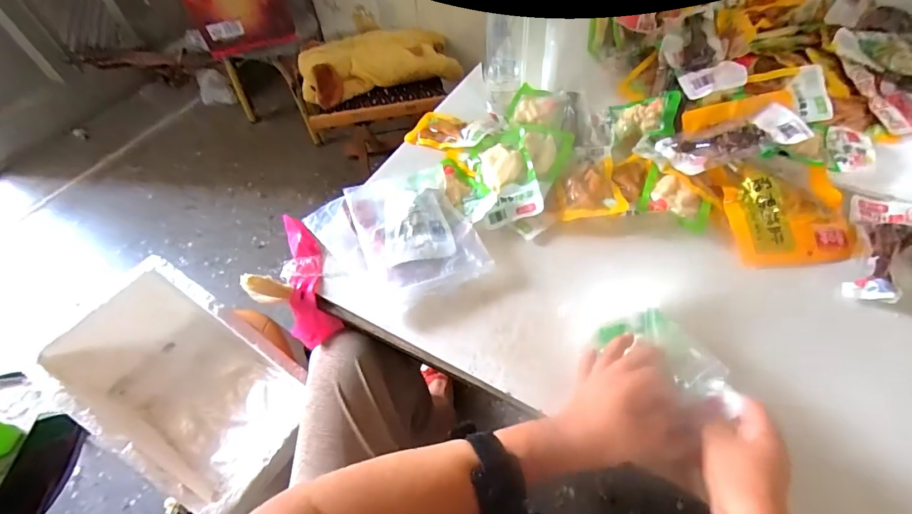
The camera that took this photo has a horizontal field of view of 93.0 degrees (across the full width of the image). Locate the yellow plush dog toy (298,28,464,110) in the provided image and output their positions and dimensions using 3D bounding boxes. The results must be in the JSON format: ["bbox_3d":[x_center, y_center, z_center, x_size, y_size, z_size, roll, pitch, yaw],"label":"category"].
[{"bbox_3d":[-0.193,-0.484,1.061,0.378,0.099,0.174,-18,54,-8],"label":"yellow plush dog toy"}]

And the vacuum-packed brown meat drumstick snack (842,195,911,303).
[{"bbox_3d":[0.487,-0.011,0.482,0.072,0.025,0.167,25,59,21],"label":"vacuum-packed brown meat drumstick snack"}]

